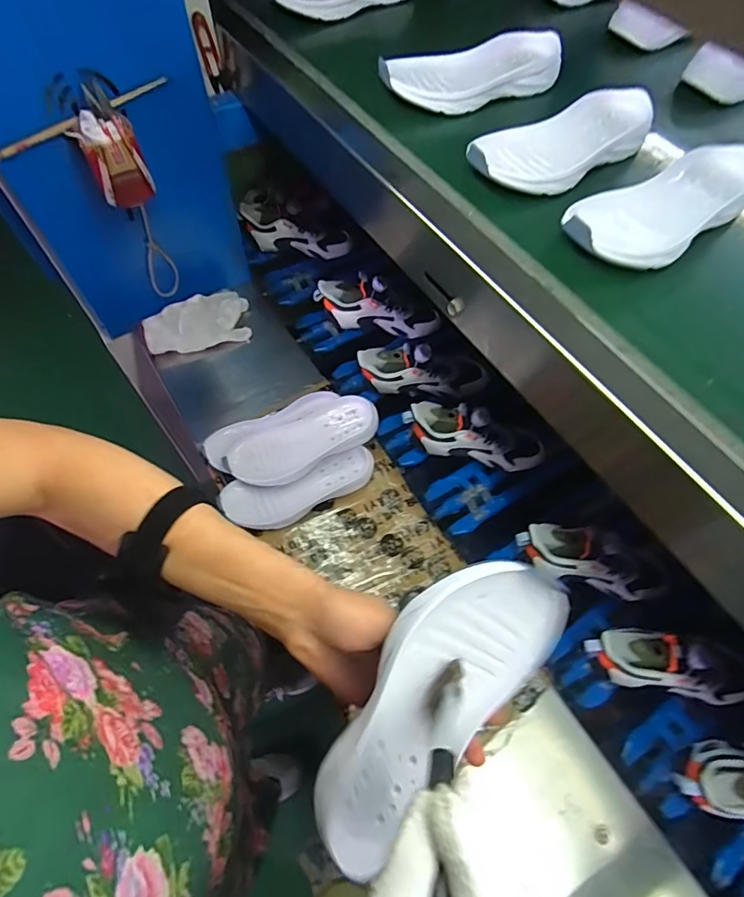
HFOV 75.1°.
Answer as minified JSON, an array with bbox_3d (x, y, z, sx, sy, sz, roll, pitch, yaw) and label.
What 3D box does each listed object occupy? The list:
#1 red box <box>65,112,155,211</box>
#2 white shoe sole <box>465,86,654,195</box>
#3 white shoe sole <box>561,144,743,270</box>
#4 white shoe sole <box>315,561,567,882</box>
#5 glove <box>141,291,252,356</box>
[{"bbox_3d":[-0.319,-0.355,0.603,0.069,0.094,0.048,-22,66,-15],"label":"red box"},{"bbox_3d":[0.196,-0.311,0.494,0.197,0.046,0.086,-31,68,-18],"label":"white shoe sole"},{"bbox_3d":[0.270,-0.222,0.449,0.215,0.044,0.091,-33,69,-19],"label":"white shoe sole"},{"bbox_3d":[0.039,0.171,0.323,0.092,0.038,0.215,28,94,-10],"label":"white shoe sole"},{"bbox_3d":[-0.303,-0.219,0.841,0.176,0.037,0.088,-18,65,-13],"label":"glove"}]

